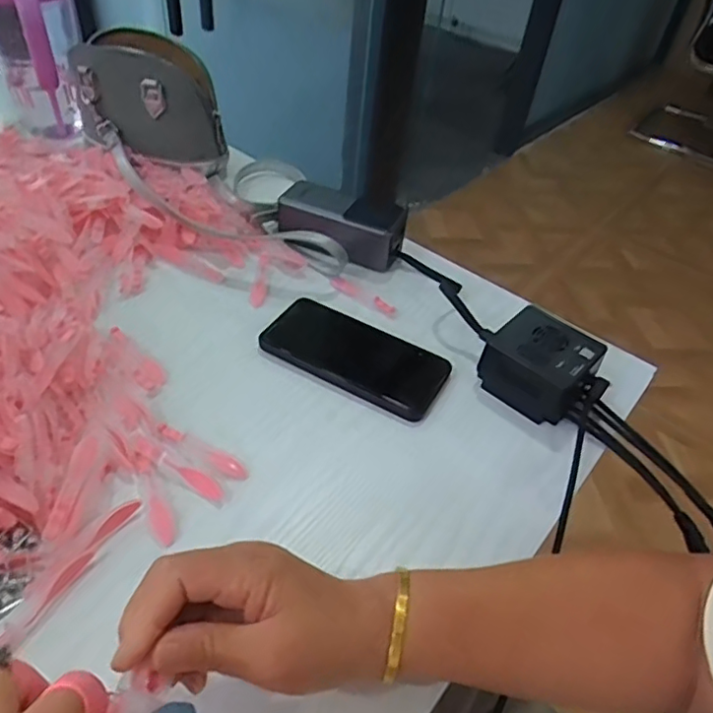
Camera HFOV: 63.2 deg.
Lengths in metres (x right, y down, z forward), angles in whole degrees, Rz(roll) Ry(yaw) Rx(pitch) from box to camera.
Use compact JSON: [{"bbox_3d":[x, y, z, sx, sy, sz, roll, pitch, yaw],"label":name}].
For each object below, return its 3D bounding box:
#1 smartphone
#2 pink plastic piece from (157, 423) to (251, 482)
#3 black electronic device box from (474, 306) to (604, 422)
[{"bbox_3d":[0.000,-0.003,0.500,0.154,0.014,0.078,25,46,16],"label":"smartphone"},{"bbox_3d":[-0.111,0.066,0.419,0.076,0.009,0.014,25,46,17],"label":"pink plastic piece"},{"bbox_3d":[0.152,0.004,0.485,0.080,0.043,0.078,36,50,26],"label":"black electronic device box"}]

